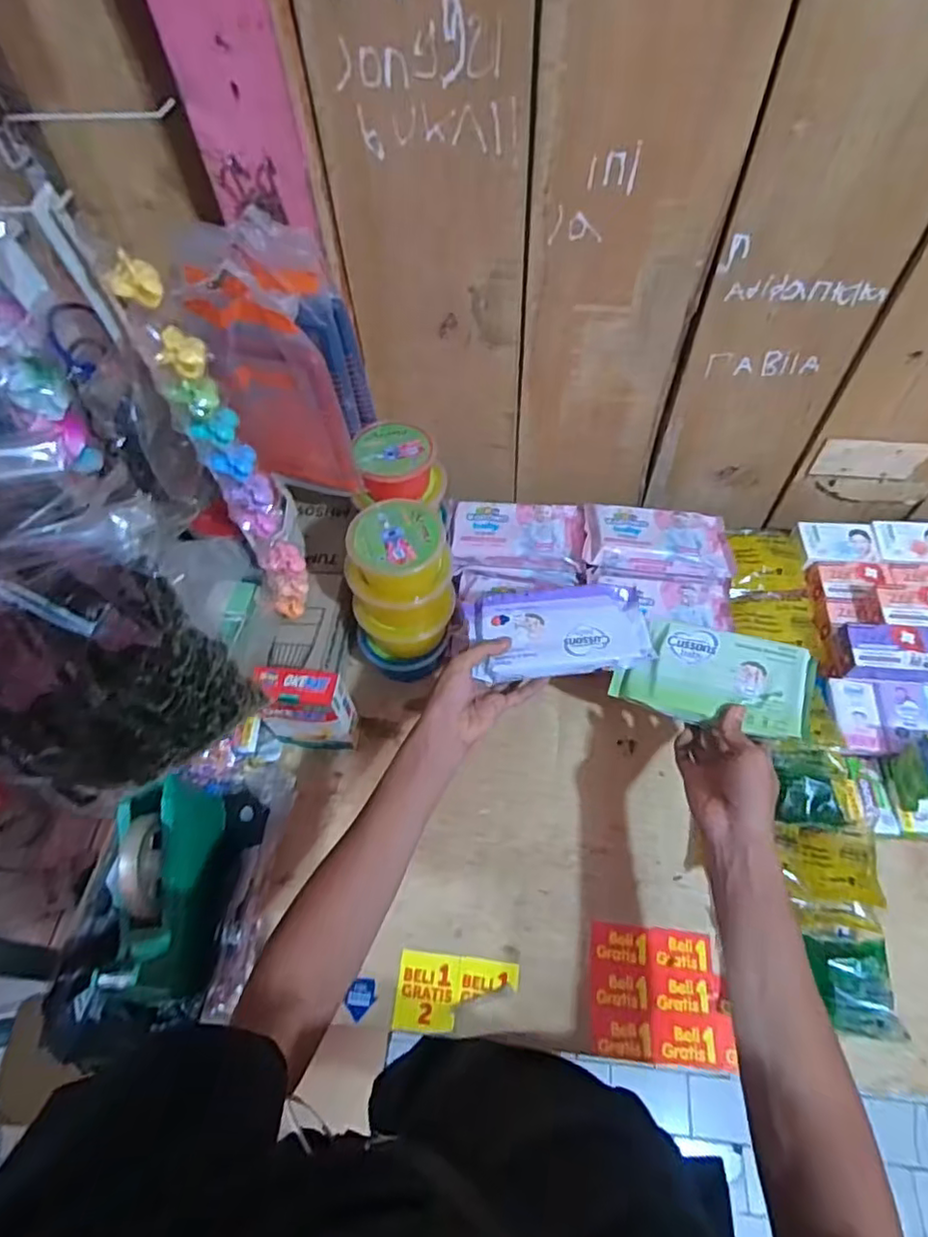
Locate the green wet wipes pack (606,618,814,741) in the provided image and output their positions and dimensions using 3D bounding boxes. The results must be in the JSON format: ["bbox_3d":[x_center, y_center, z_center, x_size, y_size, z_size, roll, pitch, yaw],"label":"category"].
[{"bbox_3d":[0.251,0.060,0.616,0.178,0.036,0.095,13,73,23],"label":"green wet wipes pack"}]

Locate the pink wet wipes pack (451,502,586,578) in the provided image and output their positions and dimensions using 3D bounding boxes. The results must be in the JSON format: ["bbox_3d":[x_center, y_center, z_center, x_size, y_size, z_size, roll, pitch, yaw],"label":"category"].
[{"bbox_3d":[0.070,-0.108,0.779,0.164,0.037,0.098,3,60,5],"label":"pink wet wipes pack"}]

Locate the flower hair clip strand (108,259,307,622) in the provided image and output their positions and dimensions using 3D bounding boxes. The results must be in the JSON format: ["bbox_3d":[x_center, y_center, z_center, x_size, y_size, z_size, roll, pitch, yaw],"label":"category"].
[{"bbox_3d":[-0.209,-0.135,0.554,0.048,0.356,0.076,-22,61,-9],"label":"flower hair clip strand"}]

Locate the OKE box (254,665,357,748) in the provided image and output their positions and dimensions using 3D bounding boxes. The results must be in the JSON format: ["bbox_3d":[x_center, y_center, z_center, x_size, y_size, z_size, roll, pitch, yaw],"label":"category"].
[{"bbox_3d":[-0.175,0.104,0.686,0.096,0.146,0.046,6,60,7],"label":"OKE box"}]

